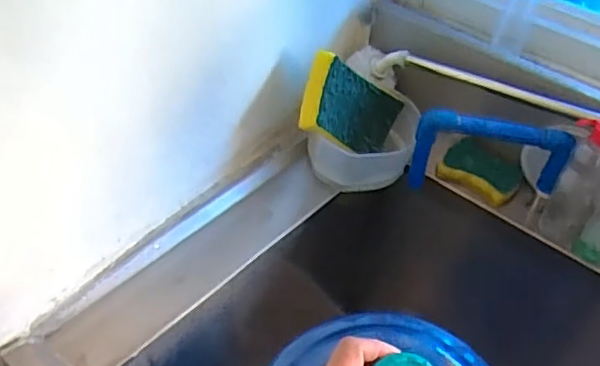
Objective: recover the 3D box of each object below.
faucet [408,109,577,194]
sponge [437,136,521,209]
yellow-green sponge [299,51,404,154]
[{"bbox_3d":[0.221,-0.029,0.700,0.170,0.106,0.023,12,43,6],"label":"faucet"},{"bbox_3d":[0.240,-0.017,0.773,0.098,0.021,0.077,31,48,24],"label":"sponge"},{"bbox_3d":[0.069,-0.090,0.733,0.145,0.092,0.028,21,-2,-38],"label":"yellow-green sponge"}]

